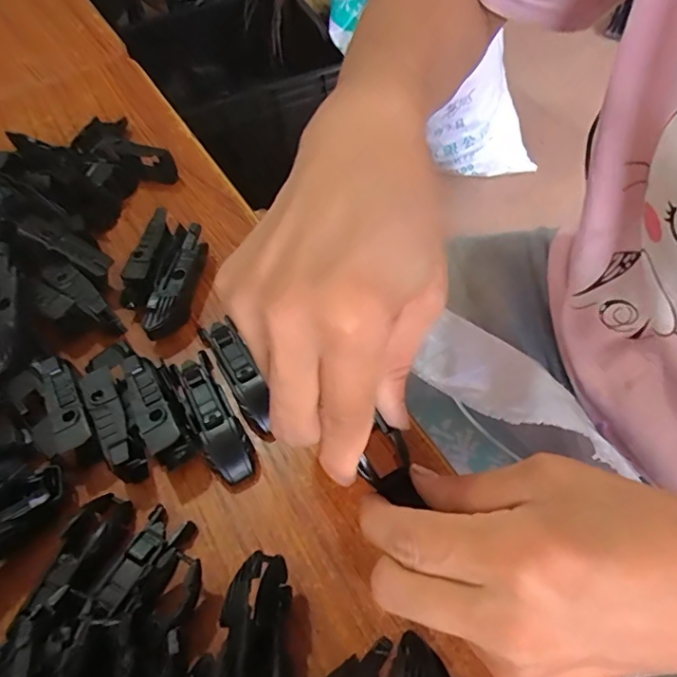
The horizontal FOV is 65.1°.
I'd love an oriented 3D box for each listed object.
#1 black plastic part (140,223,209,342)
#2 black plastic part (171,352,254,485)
[{"bbox_3d":[-0.088,-0.030,0.292,0.020,0.020,0.072,0,56,7],"label":"black plastic part"},{"bbox_3d":[-0.060,0.034,0.250,0.019,0.012,0.071,-28,57,-12],"label":"black plastic part"}]

